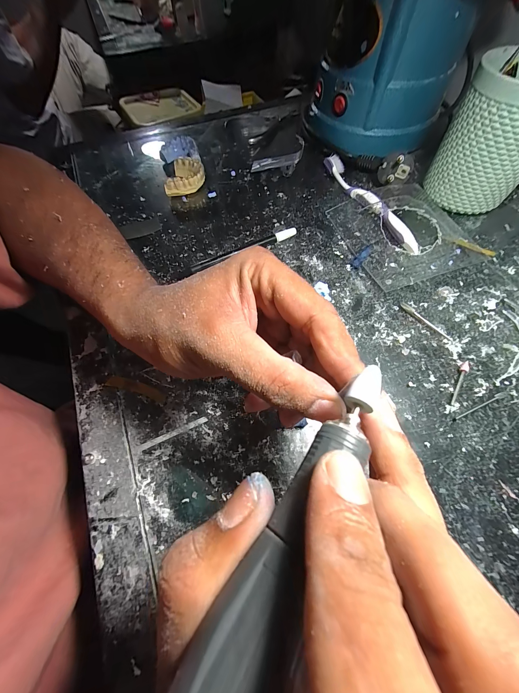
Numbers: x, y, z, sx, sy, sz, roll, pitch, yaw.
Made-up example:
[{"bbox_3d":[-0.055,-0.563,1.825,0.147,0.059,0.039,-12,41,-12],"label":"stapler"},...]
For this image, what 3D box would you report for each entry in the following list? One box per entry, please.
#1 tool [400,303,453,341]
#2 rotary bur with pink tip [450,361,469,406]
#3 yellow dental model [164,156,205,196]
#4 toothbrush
[{"bbox_3d":[0.150,-0.023,0.226,0.007,0.004,0.050,-38,68,-16],"label":"tool"},{"bbox_3d":[0.158,0.028,0.198,0.006,0.004,0.041,33,69,17],"label":"rotary bur with pink tip"},{"bbox_3d":[-0.092,-0.215,0.319,0.045,0.021,0.054,4,63,4],"label":"yellow dental model"},{"bbox_3d":[0.125,-0.171,0.293,0.022,0.011,0.181,-22,64,-8],"label":"toothbrush"}]

